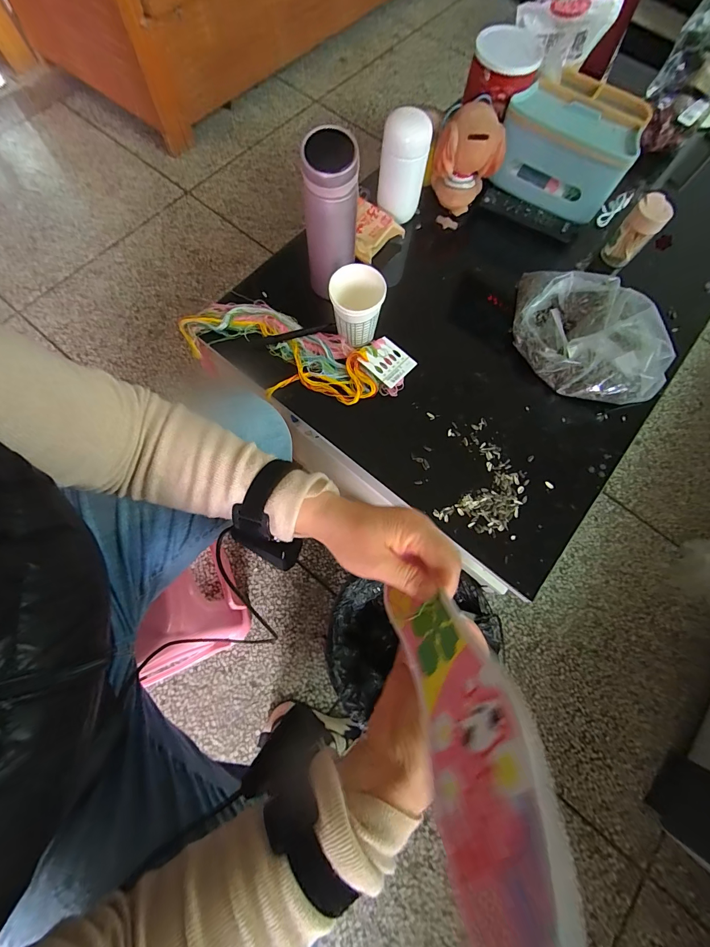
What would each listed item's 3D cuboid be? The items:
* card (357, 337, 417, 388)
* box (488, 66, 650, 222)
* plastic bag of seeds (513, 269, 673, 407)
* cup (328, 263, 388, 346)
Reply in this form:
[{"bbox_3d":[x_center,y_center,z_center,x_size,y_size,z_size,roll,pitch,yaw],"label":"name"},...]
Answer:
[{"bbox_3d":[0.048,-0.160,0.507,0.063,0.004,0.060,39,71,-1],"label":"card"},{"bbox_3d":[0.338,-0.526,0.566,0.193,0.093,0.145,29,75,7],"label":"box"},{"bbox_3d":[0.336,-0.209,0.498,0.198,0.093,0.192,13,74,2],"label":"plastic bag of seeds"},{"bbox_3d":[0.002,-0.222,0.482,0.069,0.087,0.064,0,74,-1],"label":"cup"}]

